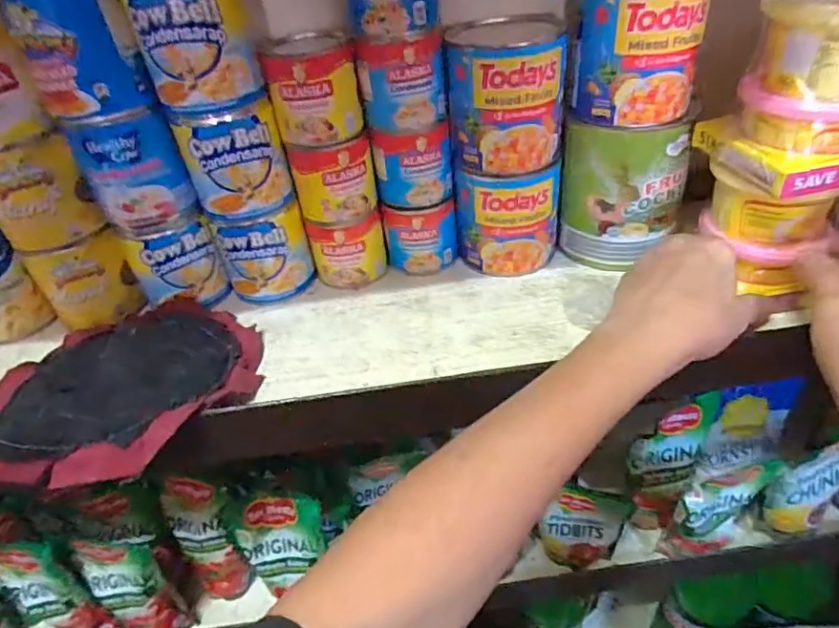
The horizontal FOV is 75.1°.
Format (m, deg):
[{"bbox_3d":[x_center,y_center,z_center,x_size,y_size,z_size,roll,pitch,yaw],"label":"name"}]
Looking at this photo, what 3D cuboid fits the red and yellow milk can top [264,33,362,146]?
[{"bbox_3d":[-0.074,-0.163,0.392,0.065,0.061,0.060,-11,40,-3],"label":"red and yellow milk can top"}]

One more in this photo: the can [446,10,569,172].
[{"bbox_3d":[0.065,-0.164,0.405,0.081,0.092,0.085,-1,40,8],"label":"can"}]

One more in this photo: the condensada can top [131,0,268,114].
[{"bbox_3d":[-0.141,-0.184,0.361,0.077,0.077,0.066,-14,40,-7],"label":"condensada can top"}]

